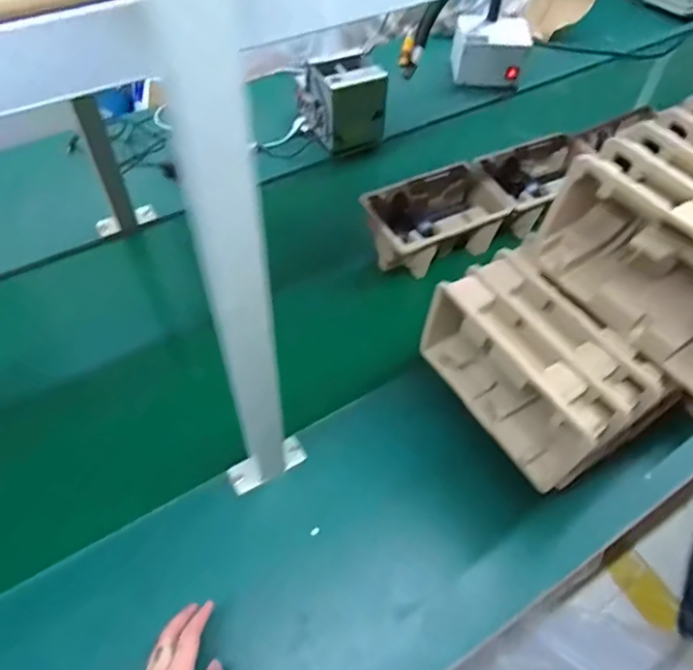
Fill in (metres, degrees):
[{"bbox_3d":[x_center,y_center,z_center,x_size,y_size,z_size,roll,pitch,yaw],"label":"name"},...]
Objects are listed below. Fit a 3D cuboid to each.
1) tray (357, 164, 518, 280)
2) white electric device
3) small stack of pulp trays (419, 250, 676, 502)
[{"bbox_3d":[0.161,-0.201,0.952,0.248,0.101,0.144,-21,60,-17],"label":"tray"},{"bbox_3d":[0.337,-0.668,1.283,0.171,0.131,0.125,8,56,5],"label":"white electric device"},{"bbox_3d":[0.206,0.035,0.613,0.126,0.135,0.223,-26,61,-20],"label":"small stack of pulp trays"}]

